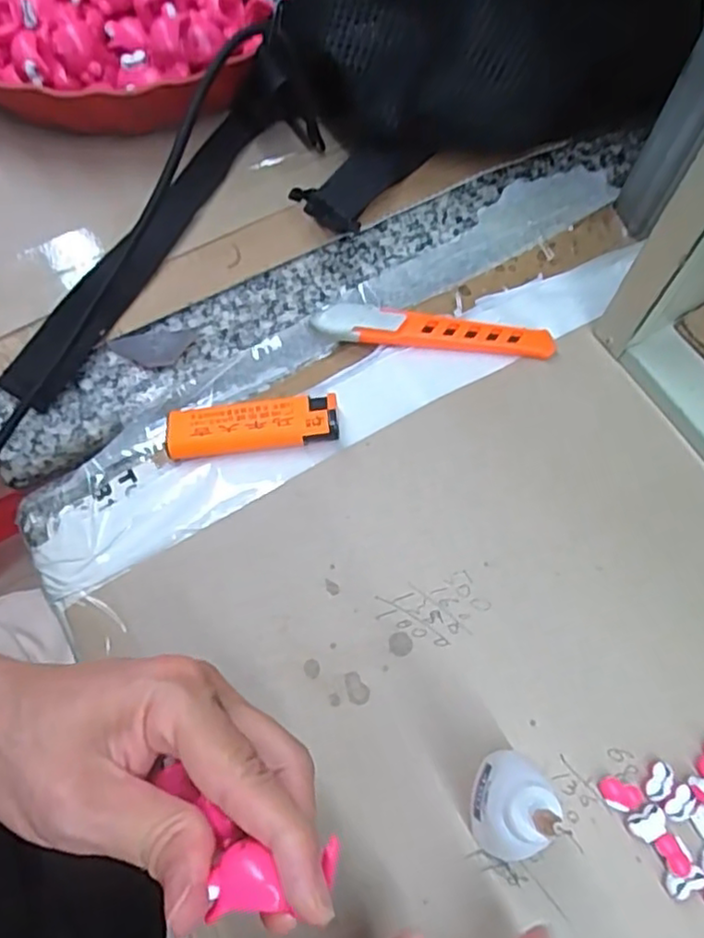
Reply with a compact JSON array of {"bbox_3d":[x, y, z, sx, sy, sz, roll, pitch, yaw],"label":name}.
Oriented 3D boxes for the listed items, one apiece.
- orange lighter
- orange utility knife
[{"bbox_3d":[-0.047,-0.020,0.319,0.079,0.017,0.023,-4,67,-2],"label":"orange lighter"},{"bbox_3d":[0.042,-0.069,0.340,0.119,0.015,0.018,5,67,1],"label":"orange utility knife"}]

